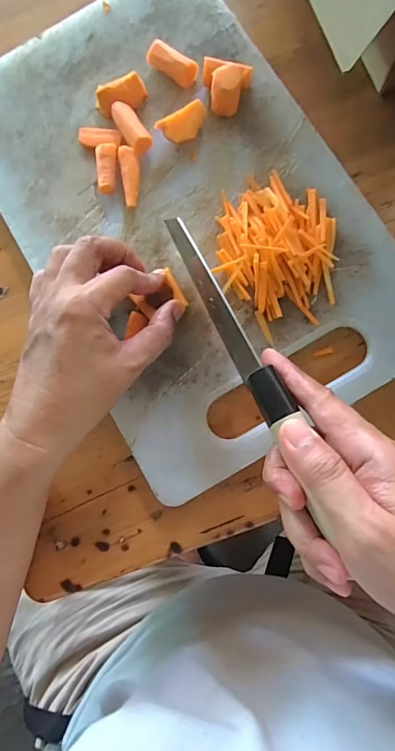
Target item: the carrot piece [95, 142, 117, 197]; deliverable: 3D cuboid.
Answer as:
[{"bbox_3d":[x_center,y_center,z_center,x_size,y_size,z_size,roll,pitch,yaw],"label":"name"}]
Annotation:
[{"bbox_3d":[-0.071,-0.165,0.335,0.015,0.013,0.038,-3,82,4],"label":"carrot piece"}]

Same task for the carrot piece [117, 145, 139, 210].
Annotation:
[{"bbox_3d":[-0.053,-0.157,0.332,0.013,0.013,0.046,-10,81,3],"label":"carrot piece"}]

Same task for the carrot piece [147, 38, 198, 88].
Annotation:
[{"bbox_3d":[-0.020,-0.252,0.339,0.041,0.012,0.017,30,86,-5],"label":"carrot piece"}]

